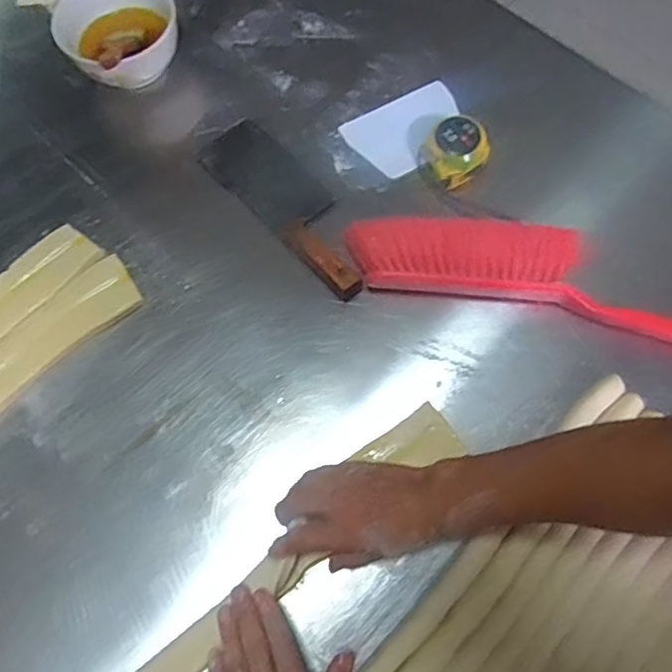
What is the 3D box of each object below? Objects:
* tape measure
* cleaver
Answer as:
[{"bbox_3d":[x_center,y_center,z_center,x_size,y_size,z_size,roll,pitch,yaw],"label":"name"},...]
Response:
[{"bbox_3d":[0.142,-0.217,0.687,0.069,0.036,0.078,38,75,16],"label":"tape measure"},{"bbox_3d":[-0.053,-0.166,0.691,0.088,0.026,0.275,-41,72,-12],"label":"cleaver"}]

